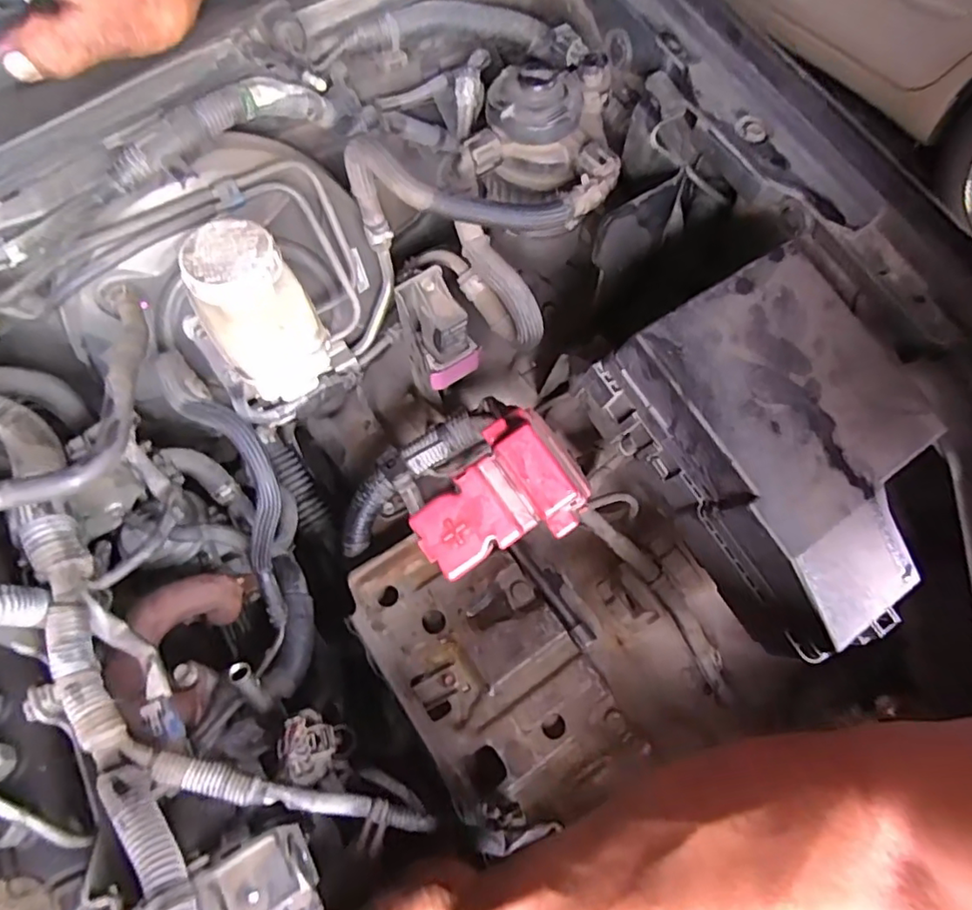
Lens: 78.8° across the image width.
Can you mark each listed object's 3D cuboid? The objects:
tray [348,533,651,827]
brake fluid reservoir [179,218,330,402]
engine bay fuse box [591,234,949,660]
[{"bbox_3d":[-0.001,0.181,0.515,0.152,0.031,0.259,-31,66,-12],"label":"tray"},{"bbox_3d":[-0.146,-0.089,0.378,0.062,0.083,0.073,-36,67,-14],"label":"brake fluid reservoir"},{"bbox_3d":[0.196,-0.007,0.397,0.174,0.115,0.218,-29,82,-12],"label":"engine bay fuse box"}]

